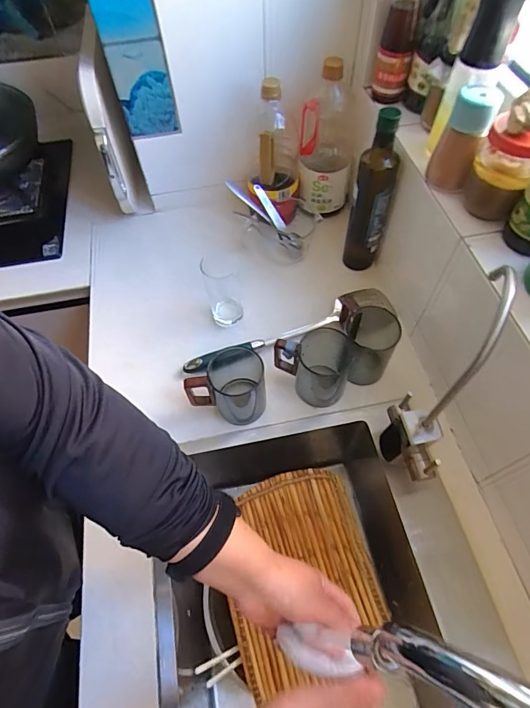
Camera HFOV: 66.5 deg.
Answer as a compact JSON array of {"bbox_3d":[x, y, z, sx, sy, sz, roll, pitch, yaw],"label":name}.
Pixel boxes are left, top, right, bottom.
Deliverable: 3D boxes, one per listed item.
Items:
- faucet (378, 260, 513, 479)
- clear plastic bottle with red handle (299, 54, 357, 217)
[{"bbox_3d":[0.199,0.043,0.435,0.077,0.260,0.099,34,66,20],"label":"faucet"},{"bbox_3d":[0.109,-0.366,0.709,0.096,0.254,0.081,8,60,7],"label":"clear plastic bottle with red handle"}]

